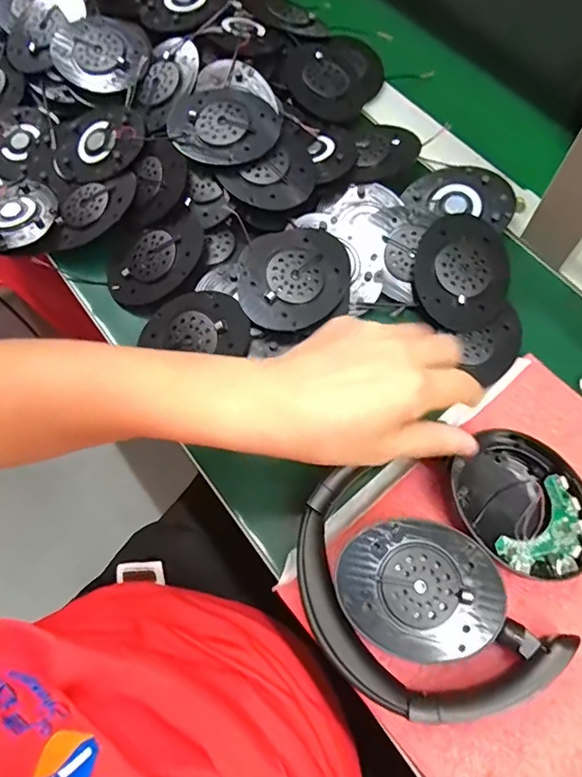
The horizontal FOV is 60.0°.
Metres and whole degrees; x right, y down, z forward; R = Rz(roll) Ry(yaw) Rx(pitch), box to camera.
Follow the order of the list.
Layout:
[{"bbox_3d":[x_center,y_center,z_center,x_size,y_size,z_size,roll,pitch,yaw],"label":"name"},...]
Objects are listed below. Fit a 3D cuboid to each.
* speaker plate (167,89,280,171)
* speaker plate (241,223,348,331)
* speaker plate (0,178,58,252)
[{"bbox_3d":[-0.054,-0.202,0.387,0.084,0.009,0.075,31,81,15],"label":"speaker plate"},{"bbox_3d":[0.003,-0.081,0.361,0.076,0.011,0.077,-1,68,2],"label":"speaker plate"},{"bbox_3d":[-0.227,-0.145,0.409,0.065,0.014,0.074,-25,70,-8],"label":"speaker plate"}]

